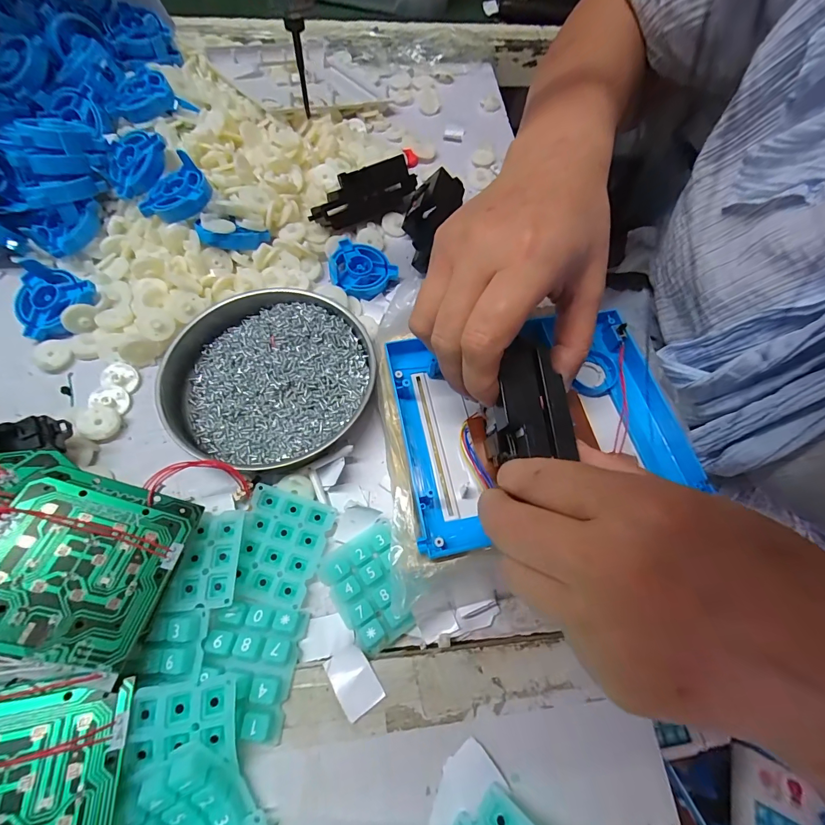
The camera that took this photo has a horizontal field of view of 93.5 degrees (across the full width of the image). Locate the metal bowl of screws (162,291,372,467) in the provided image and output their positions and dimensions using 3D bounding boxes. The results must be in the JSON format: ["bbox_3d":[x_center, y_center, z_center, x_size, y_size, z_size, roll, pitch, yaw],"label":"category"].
[{"bbox_3d":[-0.097,-0.029,0.264,0.125,0.028,0.133,1,65,-3],"label":"metal bowl of screws"}]

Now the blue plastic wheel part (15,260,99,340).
[{"bbox_3d":[-0.266,-0.081,0.277,0.054,0.020,0.051,25,66,7],"label":"blue plastic wheel part"}]

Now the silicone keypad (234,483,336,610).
[{"bbox_3d":[-0.077,0.077,0.224,0.047,0.009,0.059,14,65,2],"label":"silicone keypad"}]

